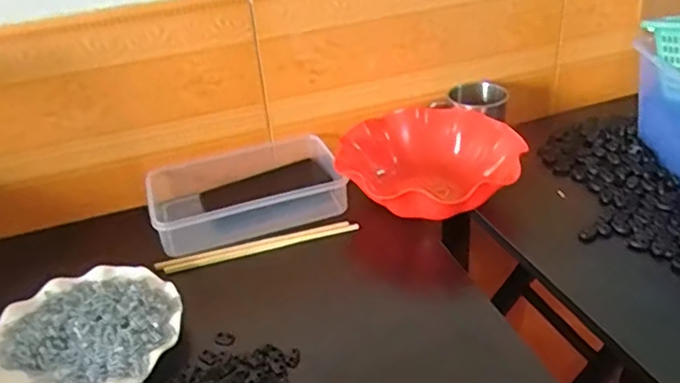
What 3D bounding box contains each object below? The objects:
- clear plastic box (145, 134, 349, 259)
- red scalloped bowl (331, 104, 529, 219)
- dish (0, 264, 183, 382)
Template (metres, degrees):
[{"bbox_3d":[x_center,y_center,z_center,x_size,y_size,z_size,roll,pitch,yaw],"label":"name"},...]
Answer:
[{"bbox_3d":[-0.115,0.003,0.774,0.239,0.059,0.139,-14,34,-14],"label":"clear plastic box"},{"bbox_3d":[0.111,-0.033,0.771,0.212,0.069,0.198,-3,33,2],"label":"red scalloped bowl"},{"bbox_3d":[-0.247,0.138,0.583,0.178,0.024,0.178,-3,33,2],"label":"dish"}]

